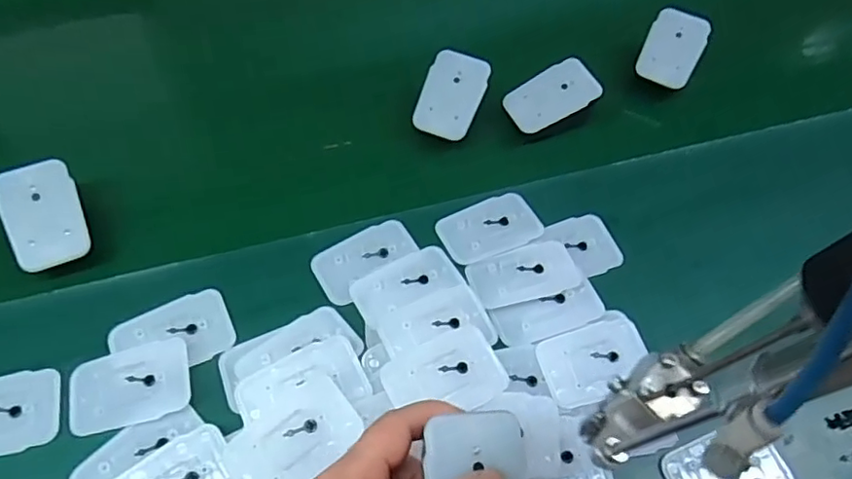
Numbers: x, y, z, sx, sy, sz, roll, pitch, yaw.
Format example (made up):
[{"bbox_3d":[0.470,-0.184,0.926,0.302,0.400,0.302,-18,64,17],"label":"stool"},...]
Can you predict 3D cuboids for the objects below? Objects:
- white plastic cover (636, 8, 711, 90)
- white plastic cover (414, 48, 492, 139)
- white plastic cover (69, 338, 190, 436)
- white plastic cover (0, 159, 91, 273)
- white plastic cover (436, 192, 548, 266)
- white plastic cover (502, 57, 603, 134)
[{"bbox_3d":[0.213,-0.166,0.513,0.046,0.006,0.071,22,78,17],"label":"white plastic cover"},{"bbox_3d":[0.020,-0.113,0.466,0.047,0.004,0.071,16,78,9],"label":"white plastic cover"},{"bbox_3d":[-0.172,0.084,0.346,0.069,0.010,0.043,-10,60,-10],"label":"white plastic cover"},{"bbox_3d":[-0.248,-0.016,0.386,0.045,0.004,0.069,-18,81,-17],"label":"white plastic cover"},{"bbox_3d":[0.045,-0.009,0.423,0.070,0.005,0.044,-22,63,-16],"label":"white plastic cover"},{"bbox_3d":[0.099,-0.113,0.471,0.070,0.004,0.045,-27,66,5],"label":"white plastic cover"}]

